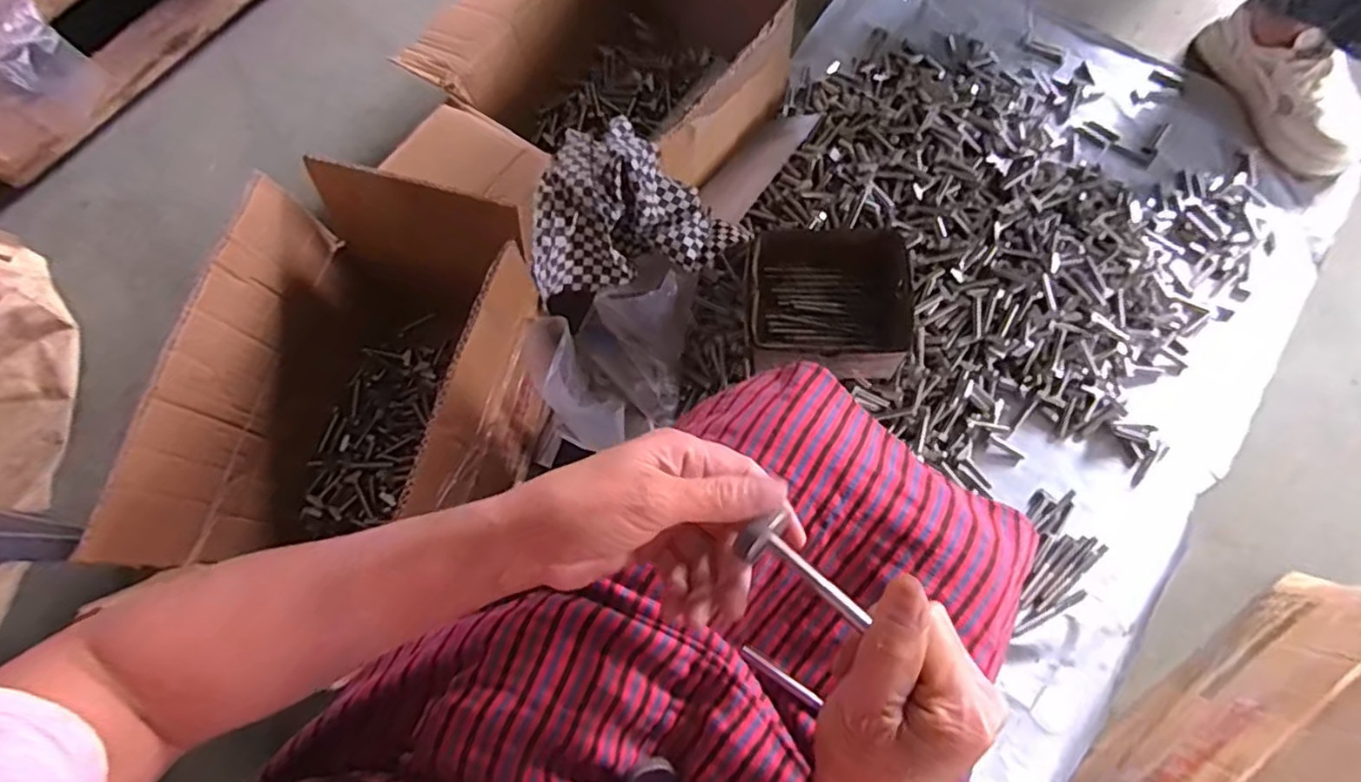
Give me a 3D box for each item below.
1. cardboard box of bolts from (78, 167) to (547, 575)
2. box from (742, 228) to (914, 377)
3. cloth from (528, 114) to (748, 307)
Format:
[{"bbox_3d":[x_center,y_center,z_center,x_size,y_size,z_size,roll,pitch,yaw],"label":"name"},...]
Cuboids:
[{"bbox_3d":[-0.286,0.017,0.641,0.248,0.285,0.354,12,73,5],"label":"cardboard box of bolts"},{"bbox_3d":[0.143,-0.088,0.670,0.152,0.108,0.152,1,74,2],"label":"box"},{"bbox_3d":[-0.049,-0.197,0.670,0.213,0.104,0.167,-10,74,-2],"label":"cloth"}]

